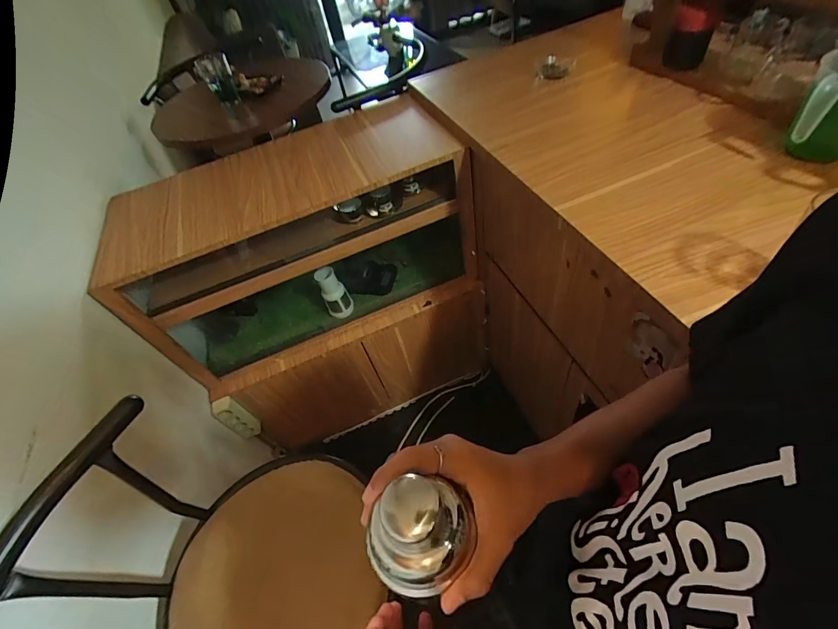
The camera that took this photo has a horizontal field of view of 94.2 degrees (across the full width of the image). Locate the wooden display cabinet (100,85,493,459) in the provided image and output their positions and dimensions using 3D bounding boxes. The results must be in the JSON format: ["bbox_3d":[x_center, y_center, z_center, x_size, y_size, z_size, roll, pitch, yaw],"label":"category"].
[{"bbox_3d":[-0.290,-0.087,1.340,0.943,0.869,0.533,-22,51,-6],"label":"wooden display cabinet"}]

